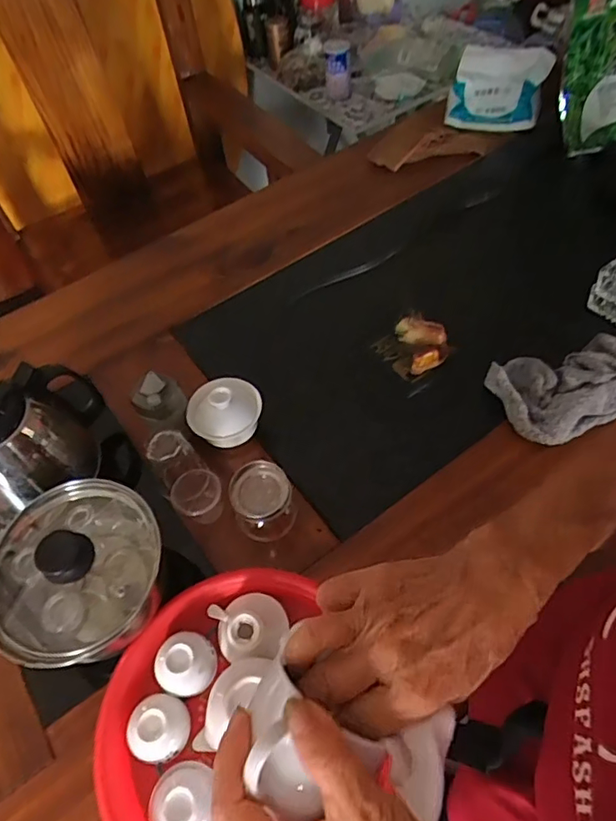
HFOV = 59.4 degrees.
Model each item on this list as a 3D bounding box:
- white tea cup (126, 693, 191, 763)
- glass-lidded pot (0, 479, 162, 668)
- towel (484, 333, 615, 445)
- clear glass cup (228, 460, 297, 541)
[{"bbox_3d":[-0.130,0.277,0.472,0.048,0.024,0.048,-3,56,4],"label":"white tea cup"},{"bbox_3d":[-0.215,0.152,0.504,0.145,0.134,0.144,-3,56,4],"label":"glass-lidded pot"},{"bbox_3d":[0.308,-0.034,0.621,0.174,0.041,0.114,-21,57,-9],"label":"towel"},{"bbox_3d":[-0.046,0.097,0.570,0.059,0.069,0.061,-3,56,4],"label":"clear glass cup"}]

